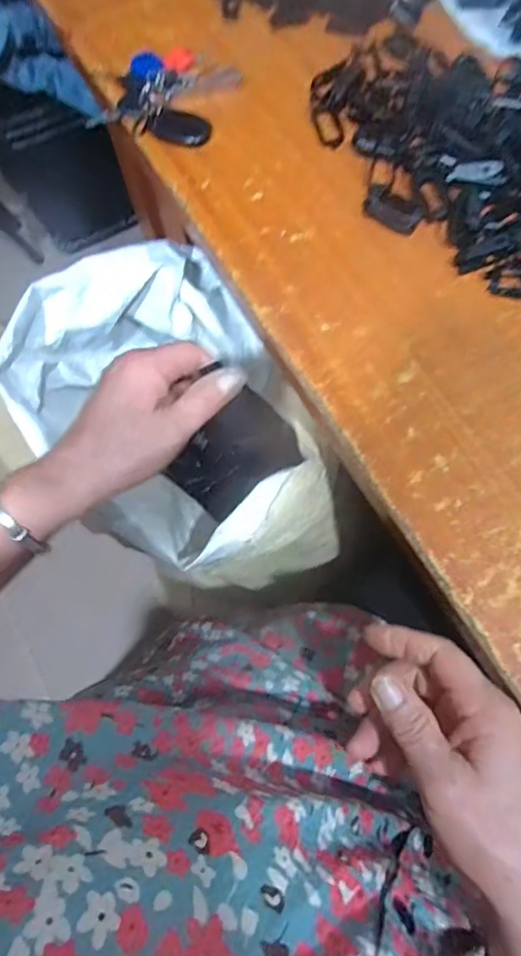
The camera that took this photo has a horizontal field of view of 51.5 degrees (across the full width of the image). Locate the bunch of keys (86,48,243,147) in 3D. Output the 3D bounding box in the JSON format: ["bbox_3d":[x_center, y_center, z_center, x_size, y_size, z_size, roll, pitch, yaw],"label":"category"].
[{"bbox_3d":[-0.086,-0.362,0.511,0.103,0.017,0.112,23,75,9],"label":"bunch of keys"}]

